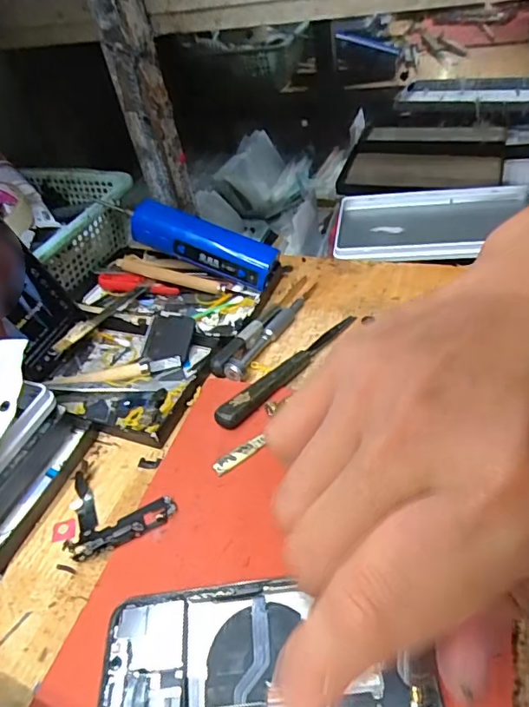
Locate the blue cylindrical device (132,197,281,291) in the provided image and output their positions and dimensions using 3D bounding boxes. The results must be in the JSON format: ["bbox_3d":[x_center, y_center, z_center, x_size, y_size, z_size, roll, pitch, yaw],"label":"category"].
[{"bbox_3d":[-0.055,-0.096,0.448,0.130,0.033,0.034,23,49,5],"label":"blue cylindrical device"}]

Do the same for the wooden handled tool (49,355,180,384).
[{"bbox_3d":[-0.112,0.016,0.384,0.097,0.010,0.015,-11,42,0],"label":"wooden handled tool"}]

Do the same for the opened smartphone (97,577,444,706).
[{"bbox_3d":[-0.001,0.140,0.231,0.145,0.010,0.071,-6,45,-2],"label":"opened smartphone"}]

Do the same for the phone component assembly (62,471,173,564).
[{"bbox_3d":[-0.094,0.097,0.301,0.075,0.013,0.047,8,45,21],"label":"phone component assembly"}]

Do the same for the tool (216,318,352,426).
[{"bbox_3d":[0.020,0.009,0.368,0.014,0.014,0.142,28,55,36],"label":"tool"}]

